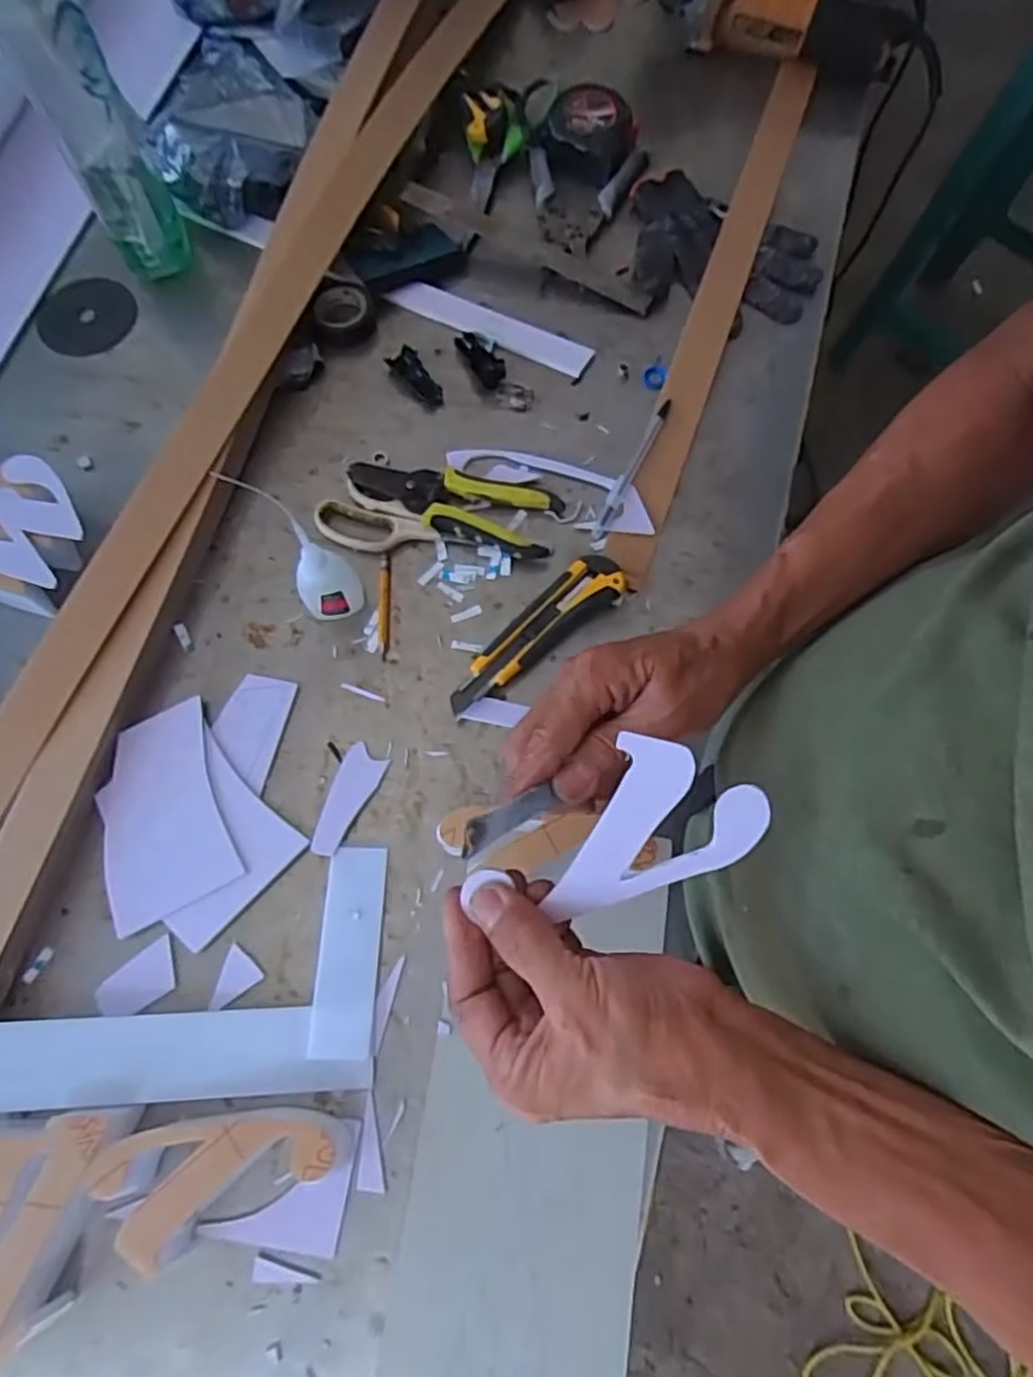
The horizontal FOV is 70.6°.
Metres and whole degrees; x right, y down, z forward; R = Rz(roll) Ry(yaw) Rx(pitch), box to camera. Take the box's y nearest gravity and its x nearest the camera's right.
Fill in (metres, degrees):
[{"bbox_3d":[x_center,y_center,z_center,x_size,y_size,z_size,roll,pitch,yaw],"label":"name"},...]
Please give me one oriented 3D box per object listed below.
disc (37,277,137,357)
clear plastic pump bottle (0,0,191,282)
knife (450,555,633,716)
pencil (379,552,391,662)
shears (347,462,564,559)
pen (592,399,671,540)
[{"bbox_3d":[-0.397,-0.343,0.673,0.087,0.005,0.082,0,76,-1],"label":"disc"},{"bbox_3d":[-0.333,-0.448,0.561,0.065,0.292,0.079,-30,72,-9],"label":"clear plastic pump bottle"},{"bbox_3d":[0.011,-0.044,0.555,0.161,0.019,0.041,-37,74,-11],"label":"knife"},{"bbox_3d":[-0.103,-0.067,0.570,0.009,0.009,0.092,-3,70,0],"label":"pencil"},{"bbox_3d":[-0.051,-0.154,0.593,0.169,0.020,0.065,16,72,7],"label":"shears"},{"bbox_3d":[0.096,-0.184,0.604,0.013,0.008,0.144,25,73,10],"label":"pen"}]

